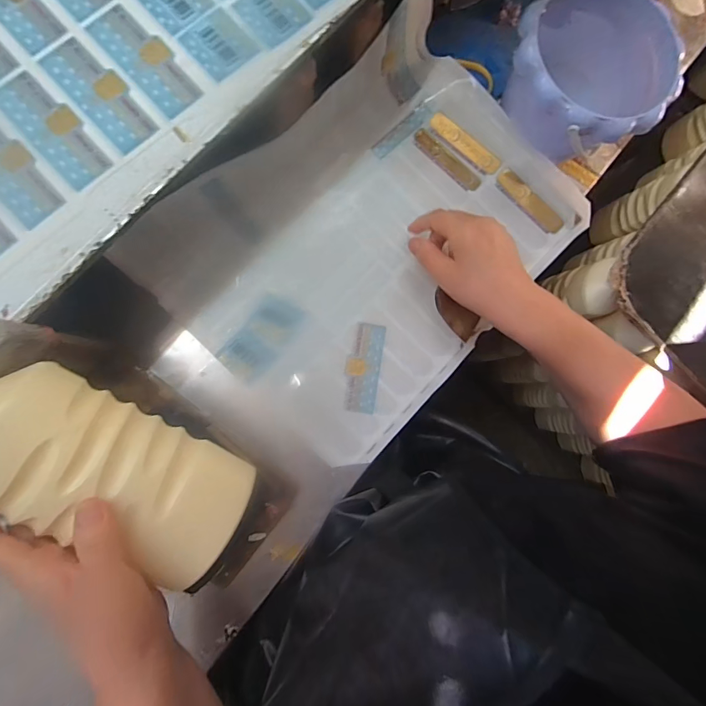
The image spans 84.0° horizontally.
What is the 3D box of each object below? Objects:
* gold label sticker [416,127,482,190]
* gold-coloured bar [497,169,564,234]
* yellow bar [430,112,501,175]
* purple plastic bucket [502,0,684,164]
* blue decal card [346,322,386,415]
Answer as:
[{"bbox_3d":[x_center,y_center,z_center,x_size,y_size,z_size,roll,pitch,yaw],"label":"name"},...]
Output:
[{"bbox_3d":[0.109,-0.221,0.451,0.092,0.005,0.022,41,81,-5],"label":"gold label sticker"},{"bbox_3d":[0.202,-0.172,0.448,0.092,0.004,0.020,44,114,-2],"label":"gold-coloured bar"},{"bbox_3d":[0.127,-0.237,0.445,0.093,0.010,0.018,37,82,-5],"label":"yellow bar"},{"bbox_3d":[0.224,-0.279,0.411,0.146,0.115,0.156,1,87,-9],"label":"purple plastic bucket"},{"bbox_3d":[0.012,0.015,0.418,0.037,0.004,0.094,9,85,-9],"label":"blue decal card"}]

